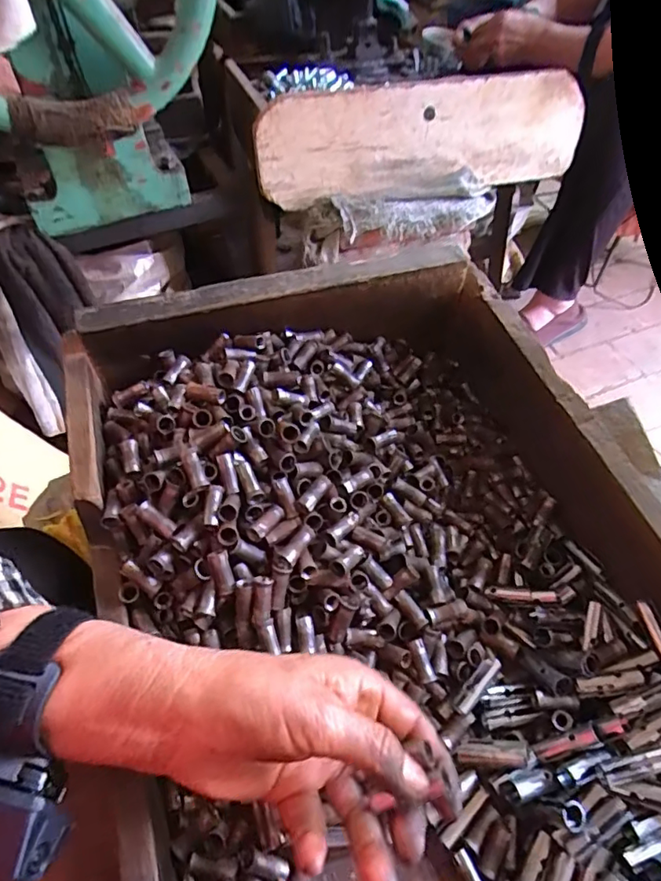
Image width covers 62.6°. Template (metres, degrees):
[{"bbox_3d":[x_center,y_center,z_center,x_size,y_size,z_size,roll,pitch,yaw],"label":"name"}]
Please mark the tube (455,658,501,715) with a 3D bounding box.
[{"bbox_3d":[0.087,0.146,0.324,0.010,0.016,0.035,36,59,26],"label":"tube"}]

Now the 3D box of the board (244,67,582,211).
[{"bbox_3d":[0.141,-0.444,0.805,0.496,0.138,0.030,-11,51,-10],"label":"board"}]

